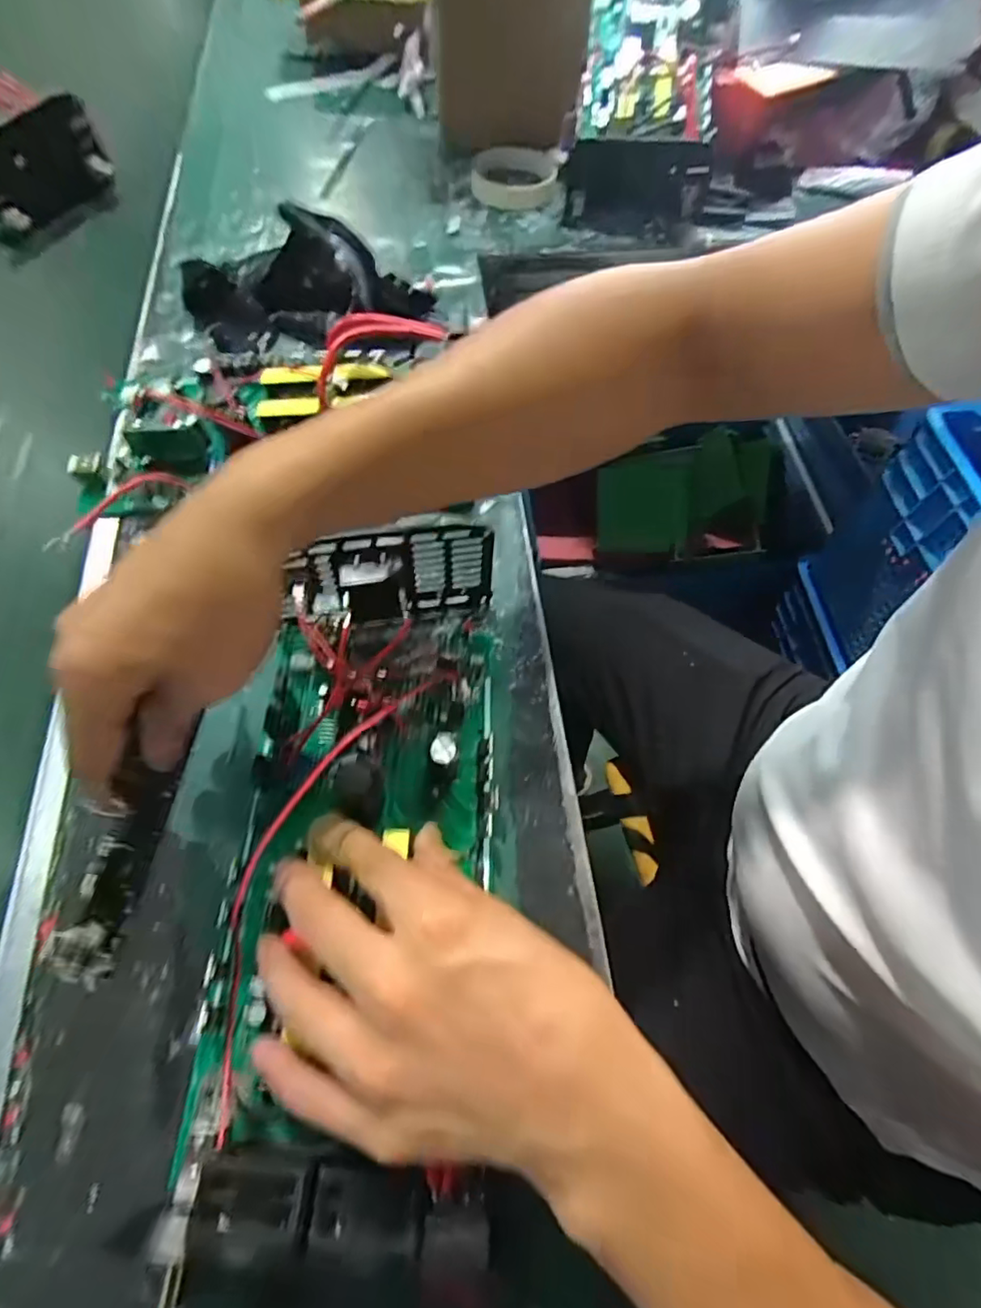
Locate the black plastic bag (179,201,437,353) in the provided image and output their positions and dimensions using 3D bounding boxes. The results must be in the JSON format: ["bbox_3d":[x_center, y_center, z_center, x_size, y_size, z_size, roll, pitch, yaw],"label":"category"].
[{"bbox_3d":[-0.145,-0.295,0.455,0.196,0.063,0.091,1,64,-2],"label":"black plastic bag"}]

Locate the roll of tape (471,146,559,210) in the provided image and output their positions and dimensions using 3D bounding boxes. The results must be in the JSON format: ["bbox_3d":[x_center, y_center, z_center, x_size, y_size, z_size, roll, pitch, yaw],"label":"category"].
[{"bbox_3d":[0.024,-0.484,0.579,0.085,0.020,0.093,1,64,-2],"label":"roll of tape"}]

